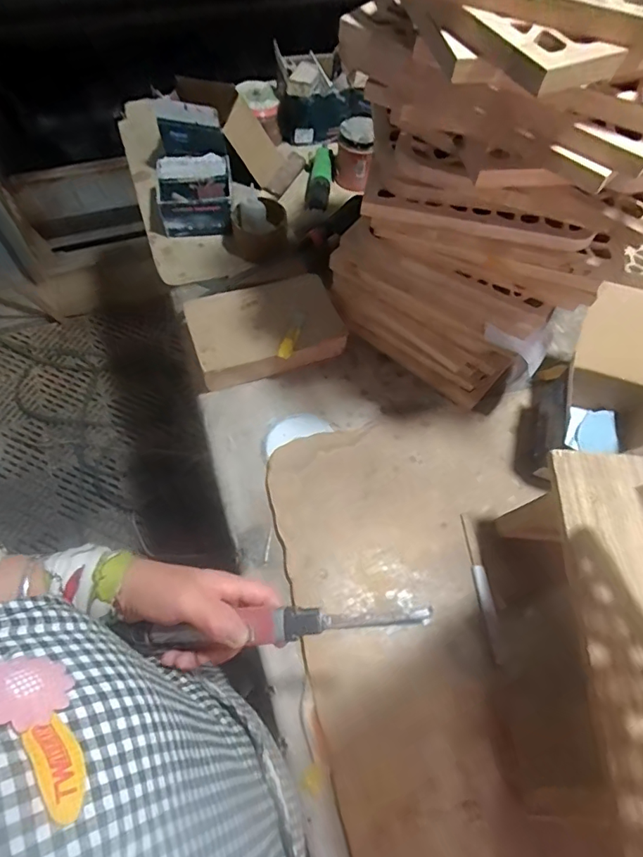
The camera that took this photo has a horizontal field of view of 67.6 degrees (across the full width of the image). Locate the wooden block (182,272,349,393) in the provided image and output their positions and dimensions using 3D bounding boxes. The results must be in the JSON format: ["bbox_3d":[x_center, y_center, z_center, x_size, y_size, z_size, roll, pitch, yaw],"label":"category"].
[{"bbox_3d":[-0.087,-0.162,0.751,0.234,0.048,0.144,-21,65,-14],"label":"wooden block"}]

